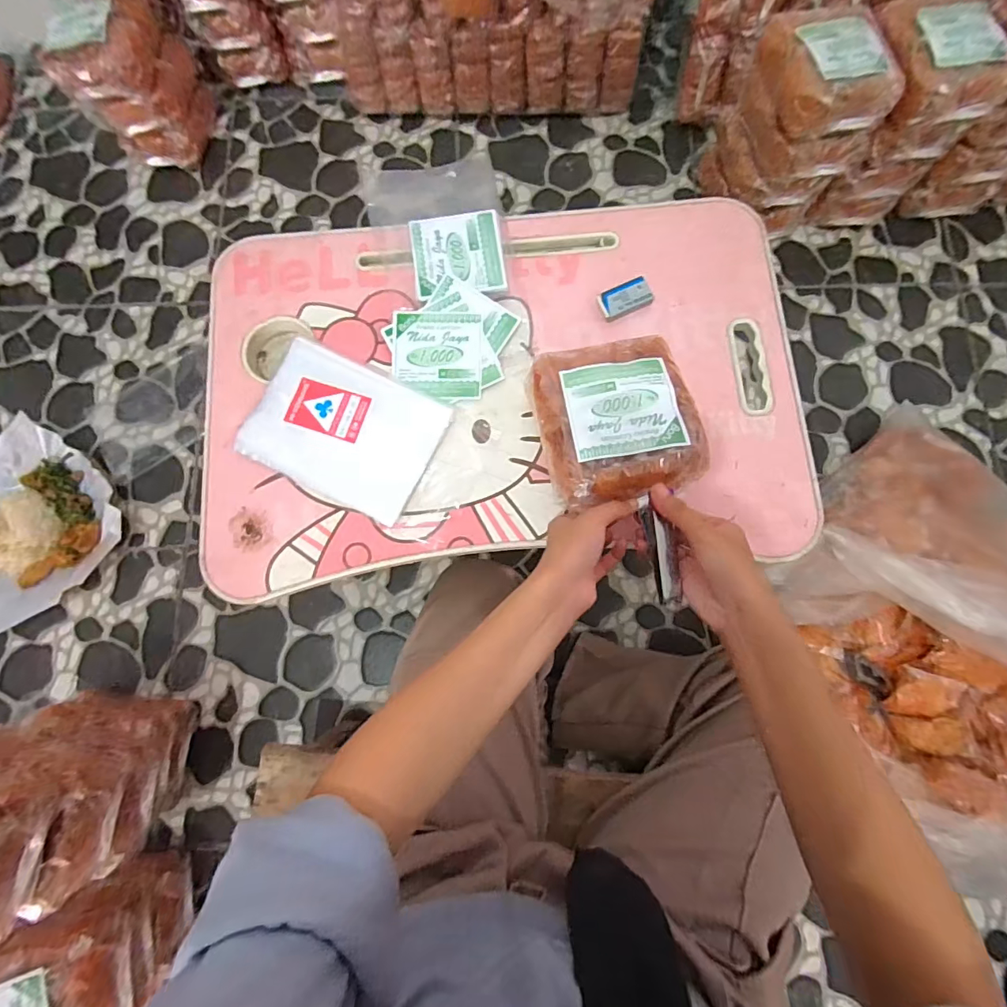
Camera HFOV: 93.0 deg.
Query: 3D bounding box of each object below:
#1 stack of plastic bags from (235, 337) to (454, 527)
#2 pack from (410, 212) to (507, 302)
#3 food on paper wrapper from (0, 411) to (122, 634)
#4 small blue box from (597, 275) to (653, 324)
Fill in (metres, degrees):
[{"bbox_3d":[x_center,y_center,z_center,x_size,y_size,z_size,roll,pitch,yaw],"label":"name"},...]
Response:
[{"bbox_3d":[-0.159,-0.074,0.479,0.181,0.012,0.131,25,84,4],"label":"stack of plastic bags"},{"bbox_3d":[-0.046,-0.261,0.502,0.096,0.006,0.090,-6,82,0],"label":"pack"},{"bbox_3d":[-0.695,0.029,0.687,0.239,0.036,0.234,43,82,8],"label":"food on paper wrapper"},{"bbox_3d":[0.126,-0.211,0.494,0.054,0.014,0.029,-23,83,-2],"label":"small blue box"}]

